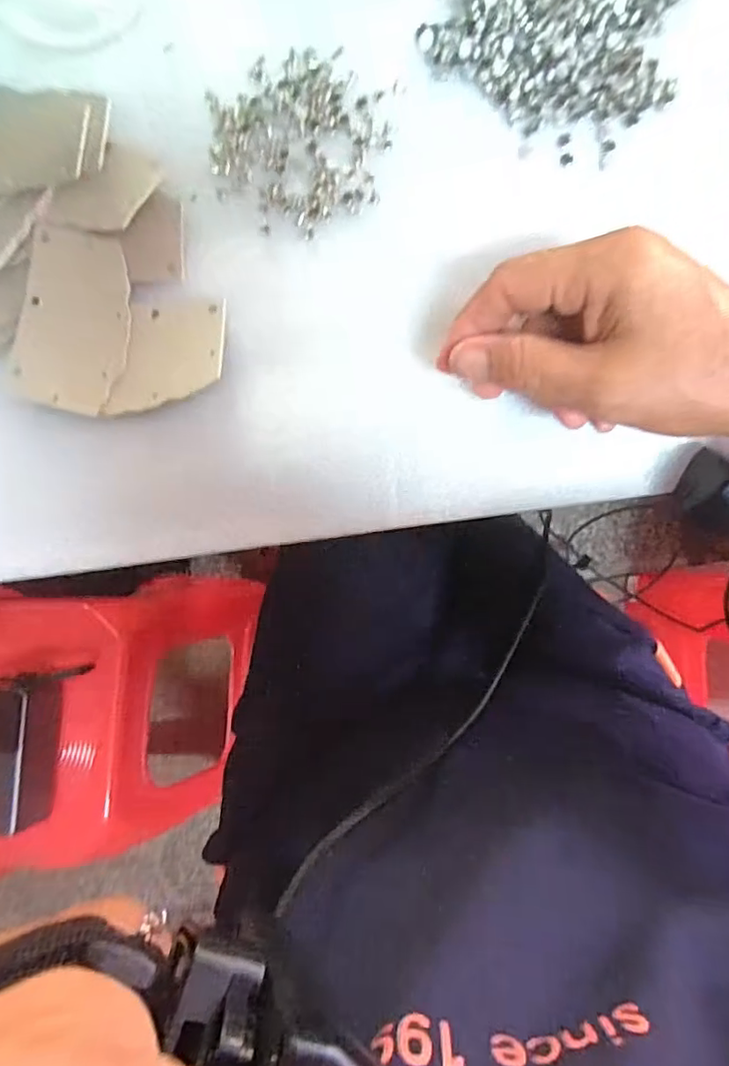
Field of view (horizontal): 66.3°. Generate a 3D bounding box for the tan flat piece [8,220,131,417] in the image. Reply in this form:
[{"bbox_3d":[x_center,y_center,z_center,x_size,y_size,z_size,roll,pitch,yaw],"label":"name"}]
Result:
[{"bbox_3d":[-0.143,-0.105,0.275,0.054,0.005,0.086,11,88,3],"label":"tan flat piece"}]

